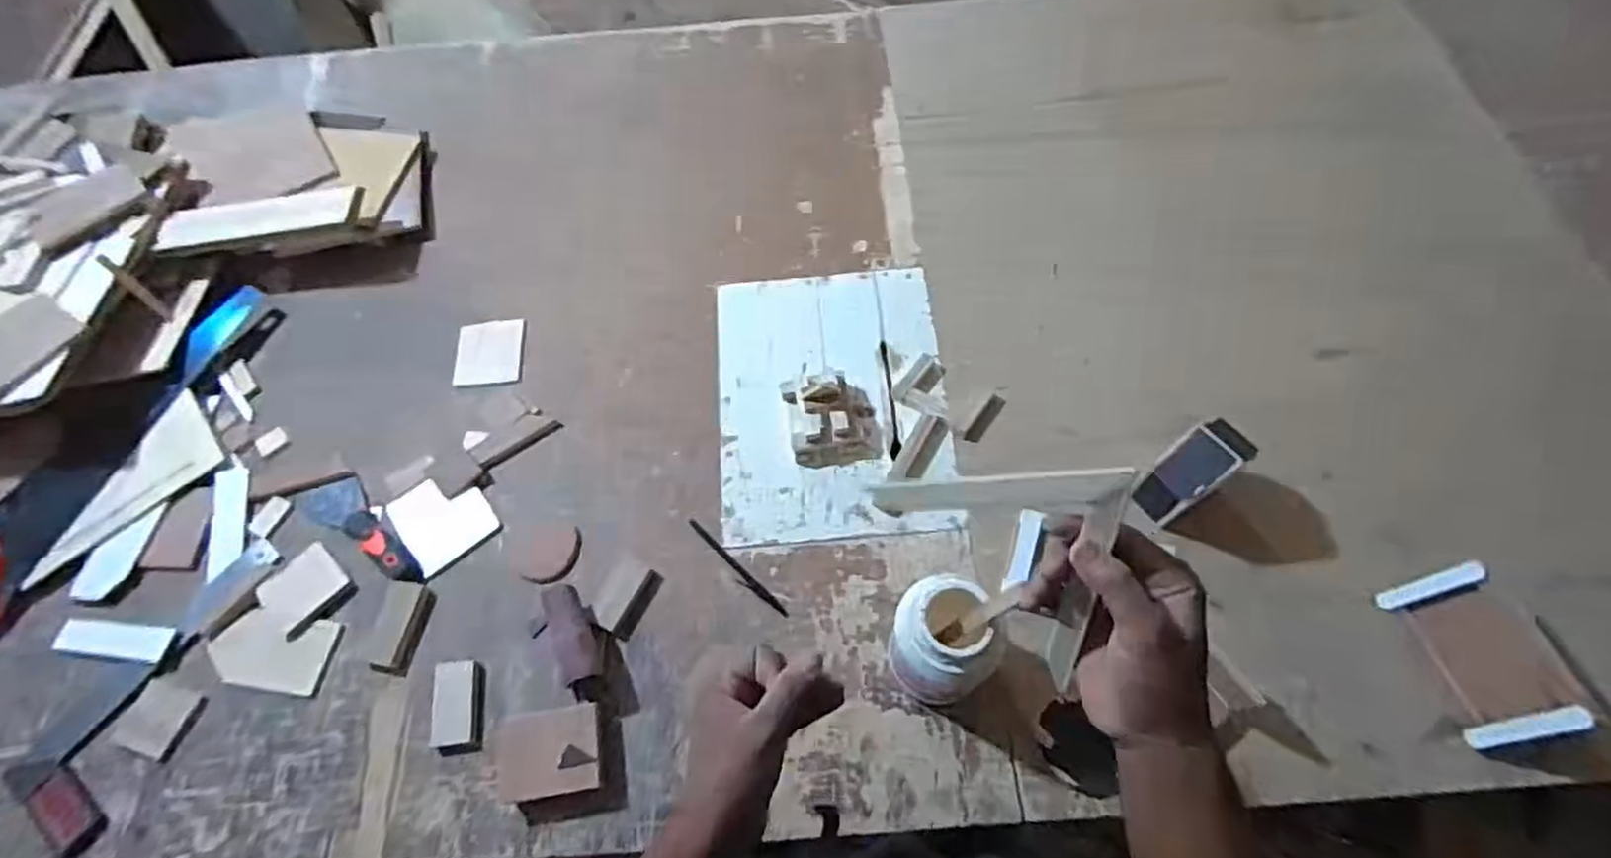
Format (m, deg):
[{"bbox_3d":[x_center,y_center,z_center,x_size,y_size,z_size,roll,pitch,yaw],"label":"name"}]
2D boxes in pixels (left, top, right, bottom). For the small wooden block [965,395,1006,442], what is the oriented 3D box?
[{"bbox_3d":[0.217,-0.013,0.867,0.017,0.016,0.074,33,70,18],"label":"small wooden block"}]

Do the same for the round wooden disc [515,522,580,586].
[{"bbox_3d":[-0.290,0.138,0.809,0.074,0.008,0.070,-1,63,3],"label":"round wooden disc"}]

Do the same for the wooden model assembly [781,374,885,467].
[{"bbox_3d":[0.031,-0.019,0.848,0.107,0.061,0.110,-11,63,-2],"label":"wooden model assembly"}]

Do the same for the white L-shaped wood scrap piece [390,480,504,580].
[{"bbox_3d":[-0.412,0.099,0.829,0.094,0.014,0.110,-37,67,-14],"label":"white L-shaped wood scrap piece"}]

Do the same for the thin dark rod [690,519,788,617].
[{"bbox_3d":[-0.077,0.153,0.797,0.151,0.007,0.011,40,72,20],"label":"thin dark rod"}]

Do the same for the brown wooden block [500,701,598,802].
[{"bbox_3d":[-0.248,0.311,0.695,0.095,0.024,0.077,-9,63,-1],"label":"brown wooden block"}]

